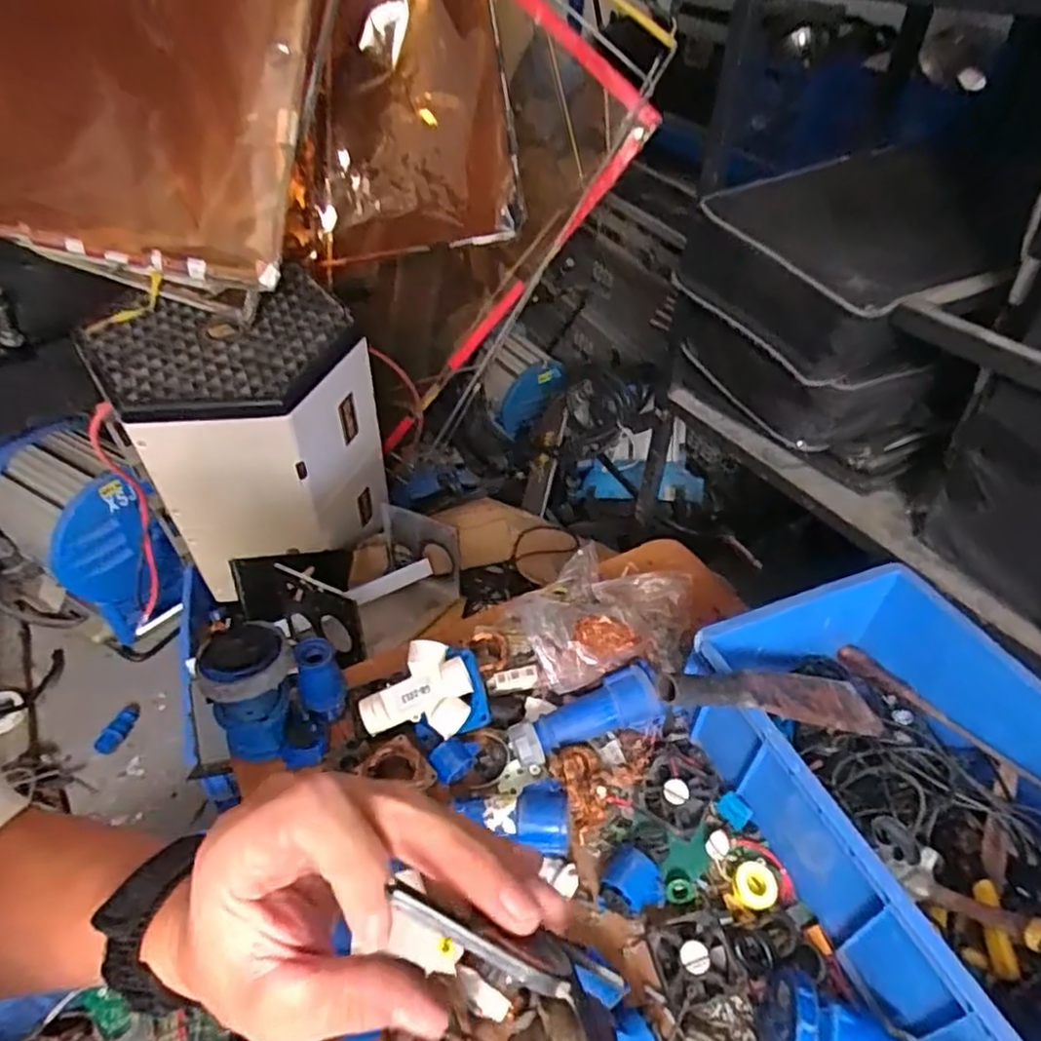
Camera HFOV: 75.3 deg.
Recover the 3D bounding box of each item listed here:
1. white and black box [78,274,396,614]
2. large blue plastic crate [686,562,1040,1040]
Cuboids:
[{"bbox_3d":[-0.533,-0.147,1.365,0.457,0.524,0.306,-3,42,-7],"label":"white and black box"},{"bbox_3d":[0.465,0.298,0.784,0.387,0.158,0.466,-17,46,-22],"label":"large blue plastic crate"}]

